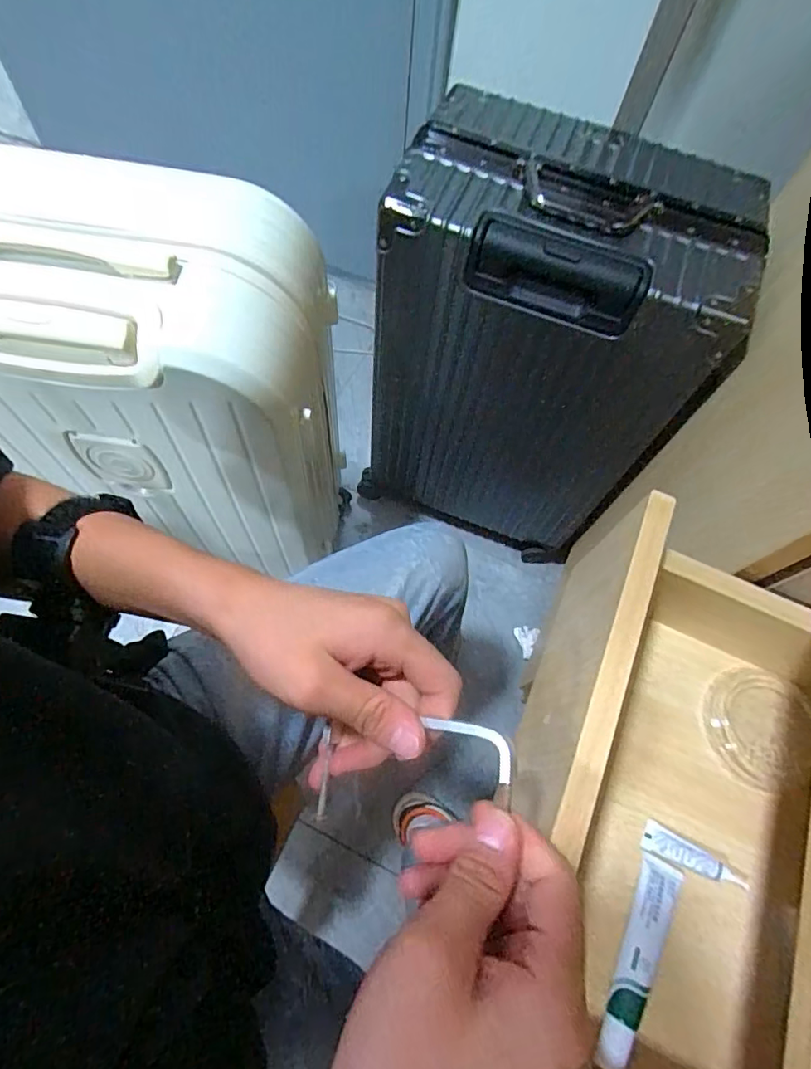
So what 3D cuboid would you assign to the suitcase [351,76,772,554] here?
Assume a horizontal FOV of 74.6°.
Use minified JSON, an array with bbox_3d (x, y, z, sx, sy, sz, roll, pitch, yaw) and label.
[{"bbox_3d":[0.179,-0.244,0.853,0.419,0.585,0.247,21,66,5],"label":"suitcase"}]

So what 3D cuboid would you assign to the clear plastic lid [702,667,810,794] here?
[{"bbox_3d":[0.273,0.147,0.411,0.079,0.011,0.085,2,66,-4],"label":"clear plastic lid"}]

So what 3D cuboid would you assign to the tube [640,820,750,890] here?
[{"bbox_3d":[0.201,0.224,0.367,0.071,0.007,0.020,27,66,7],"label":"tube"}]

